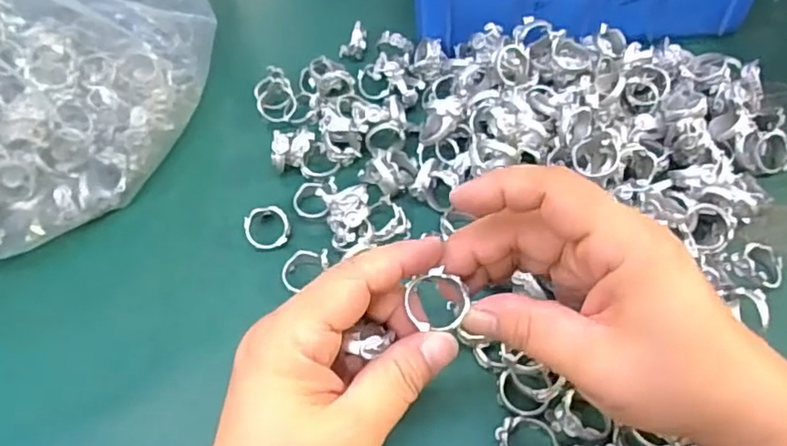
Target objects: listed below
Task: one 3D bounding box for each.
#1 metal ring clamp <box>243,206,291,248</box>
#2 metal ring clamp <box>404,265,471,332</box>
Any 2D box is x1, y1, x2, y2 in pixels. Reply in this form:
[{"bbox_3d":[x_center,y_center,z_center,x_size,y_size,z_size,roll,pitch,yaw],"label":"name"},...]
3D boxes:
[{"bbox_3d":[-0.074,0.002,0.358,0.025,0.012,0.026,-2,59,3],"label":"metal ring clamp"},{"bbox_3d":[0.018,0.031,0.245,0.023,0.005,0.024,1,78,2],"label":"metal ring clamp"}]

